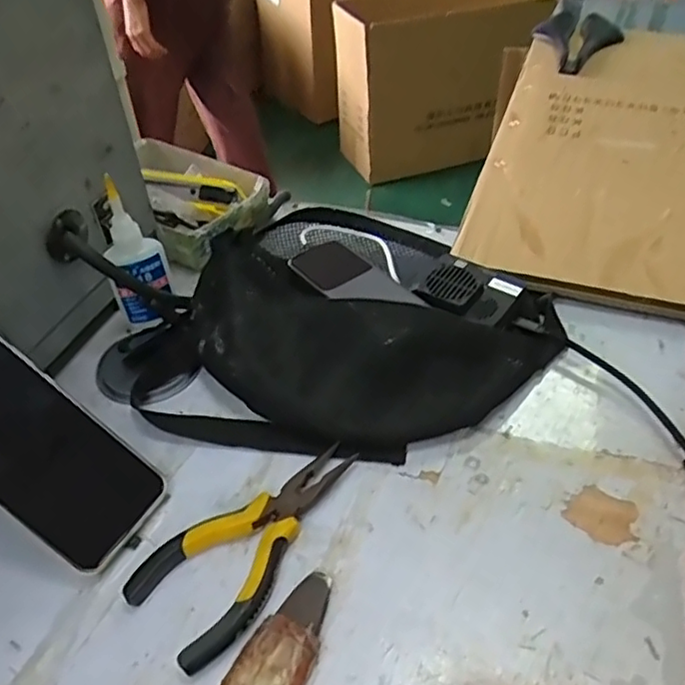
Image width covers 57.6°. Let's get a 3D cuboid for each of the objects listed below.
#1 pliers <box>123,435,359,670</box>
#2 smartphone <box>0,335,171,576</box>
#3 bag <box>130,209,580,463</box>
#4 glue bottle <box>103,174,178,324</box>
[{"bbox_3d":[-0.061,0.115,0.380,0.072,0.017,0.151,20,48,20],"label":"pliers"},{"bbox_3d":[-0.187,0.062,0.375,0.161,0.007,0.075,43,50,-9],"label":"smartphone"},{"bbox_3d":[0.011,-0.019,0.475,0.288,0.069,0.245,16,47,18],"label":"bag"},{"bbox_3d":[-0.161,-0.069,0.486,0.043,0.112,0.025,-28,50,-25],"label":"glue bottle"}]

